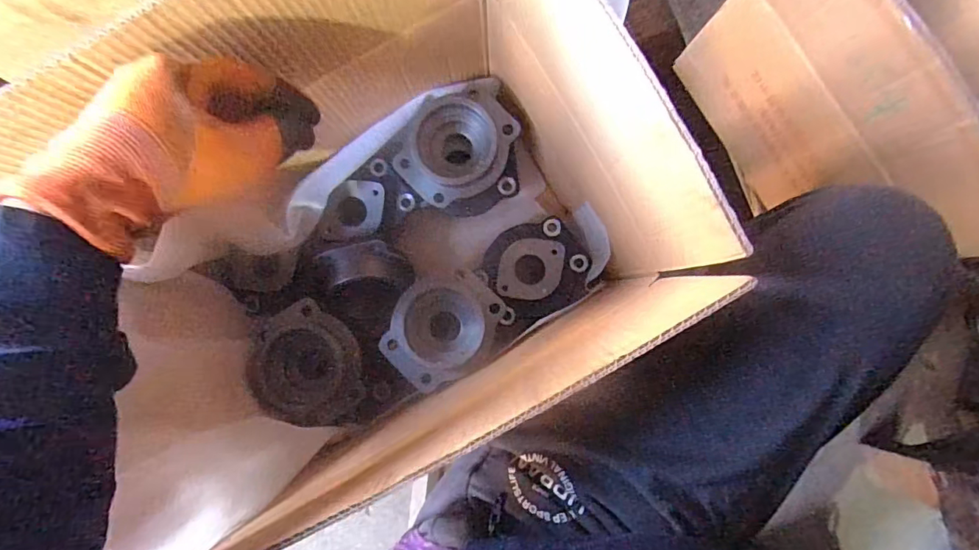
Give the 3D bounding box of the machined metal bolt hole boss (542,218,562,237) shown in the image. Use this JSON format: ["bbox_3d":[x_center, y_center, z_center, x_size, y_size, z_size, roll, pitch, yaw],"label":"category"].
[{"bbox_3d":[0.068,-0.052,0.546,0.020,0.008,0.021,0,85,-5],"label":"machined metal bolt hole boss"}]

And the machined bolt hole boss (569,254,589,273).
[{"bbox_3d":[0.099,-0.013,0.544,0.020,0.007,0.020,0,85,-5],"label":"machined bolt hole boss"}]

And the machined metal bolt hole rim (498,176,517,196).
[{"bbox_3d":[0.020,-0.100,0.553,0.021,0.004,0.021,0,103,-2],"label":"machined metal bolt hole rim"}]

